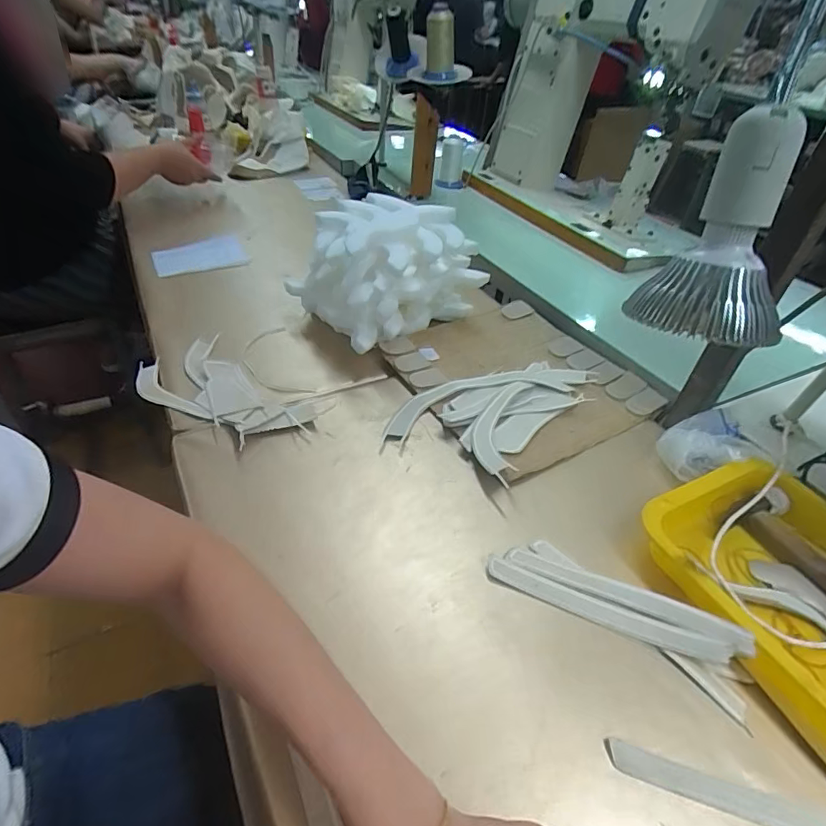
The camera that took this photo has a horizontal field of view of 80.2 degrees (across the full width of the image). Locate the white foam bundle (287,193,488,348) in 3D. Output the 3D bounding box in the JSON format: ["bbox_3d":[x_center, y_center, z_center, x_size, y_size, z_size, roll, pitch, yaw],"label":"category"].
[{"bbox_3d":[-0.042,-0.212,0.722,0.214,0.146,0.206,-25,49,-29],"label":"white foam bundle"}]

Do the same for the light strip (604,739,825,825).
[{"bbox_3d":[0.221,0.256,0.323,0.178,0.004,0.019,14,42,11],"label":"light strip"}]

